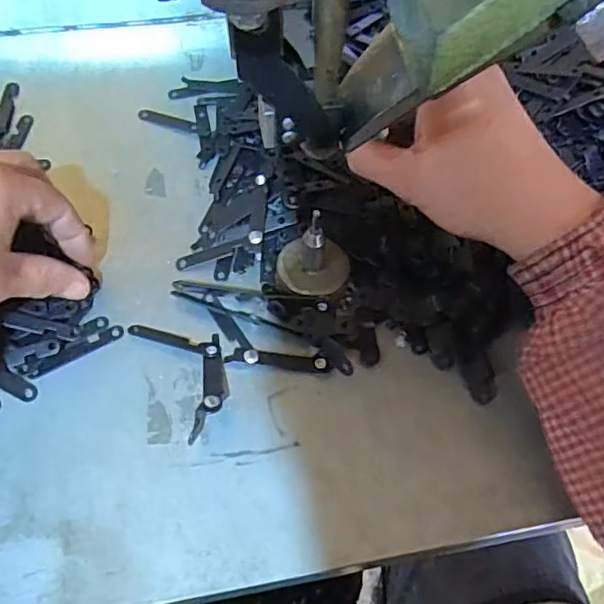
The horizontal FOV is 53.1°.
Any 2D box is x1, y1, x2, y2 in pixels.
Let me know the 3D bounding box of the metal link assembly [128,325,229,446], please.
[{"bbox_3d":[-0.058,0.032,0.316,0.038,0.006,0.073,-27,65,-16],"label":"metal link assembly"}]

